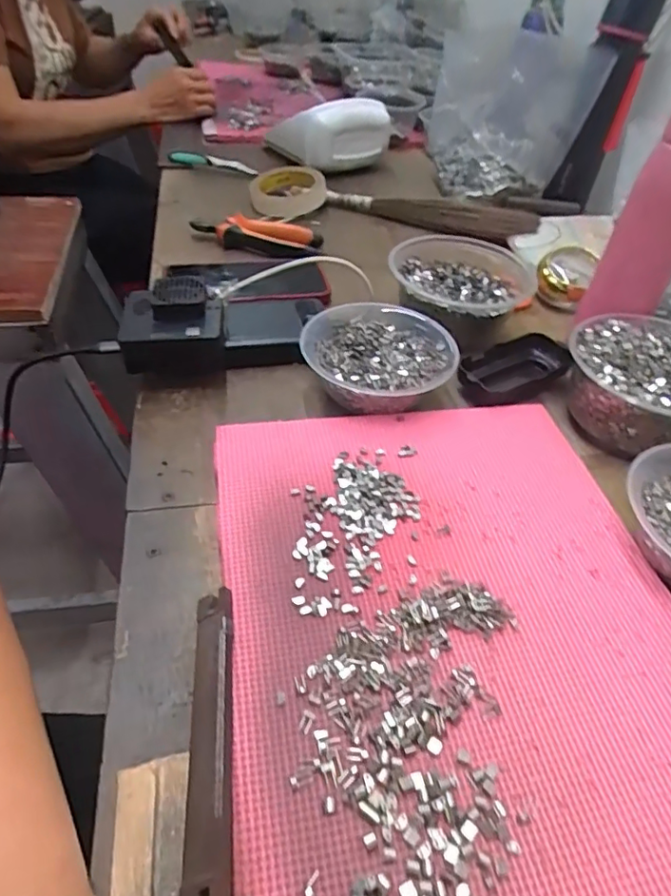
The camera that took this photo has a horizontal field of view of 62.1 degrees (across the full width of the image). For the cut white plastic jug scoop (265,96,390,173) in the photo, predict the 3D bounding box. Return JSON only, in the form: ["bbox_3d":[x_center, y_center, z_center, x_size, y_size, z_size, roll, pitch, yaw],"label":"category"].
[{"bbox_3d":[-0.008,-0.480,0.853,0.181,0.078,0.055,-10,47,-12],"label":"cut white plastic jug scoop"}]

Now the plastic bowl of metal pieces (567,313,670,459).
[{"bbox_3d":[0.251,-0.055,0.446,0.128,0.055,0.134,-11,47,-13],"label":"plastic bowl of metal pieces"}]

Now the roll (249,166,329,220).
[{"bbox_3d":[-0.066,-0.353,0.756,0.095,0.031,0.100,1,46,-1],"label":"roll"}]

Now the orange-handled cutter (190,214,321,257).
[{"bbox_3d":[-0.095,-0.261,0.669,0.145,0.028,0.058,10,46,7],"label":"orange-handled cutter"}]

